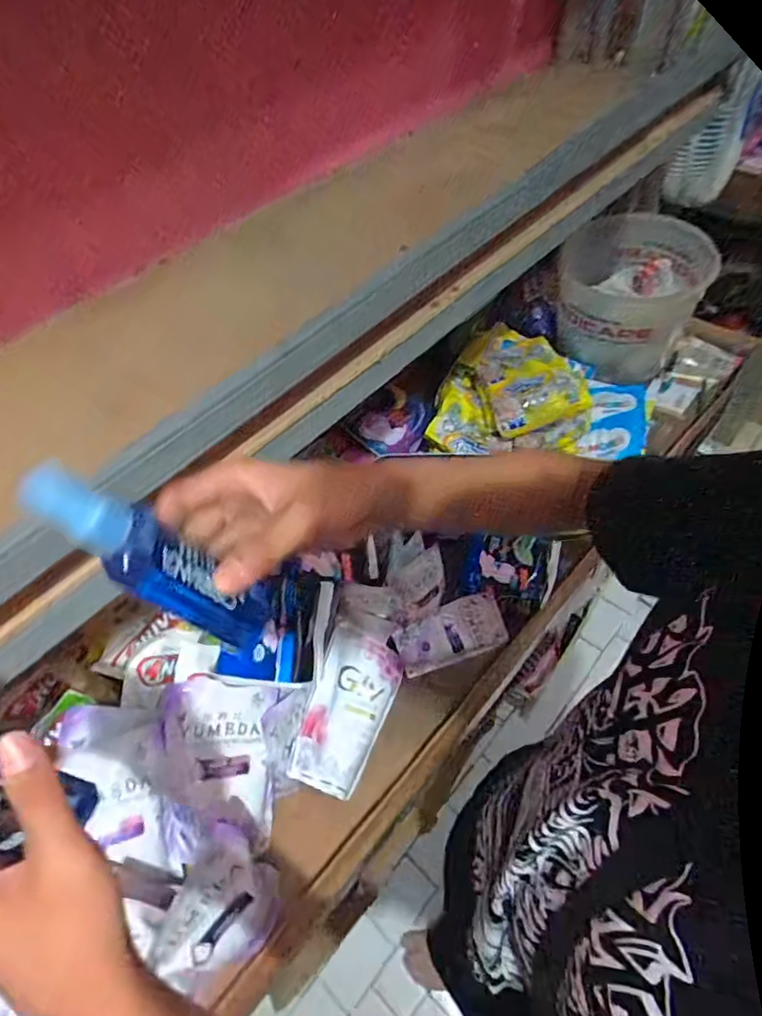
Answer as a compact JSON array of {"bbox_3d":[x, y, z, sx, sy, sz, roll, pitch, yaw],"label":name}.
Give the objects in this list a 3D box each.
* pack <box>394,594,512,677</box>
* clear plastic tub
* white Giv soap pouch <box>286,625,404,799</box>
[{"bbox_3d":[0.096,0.174,0.766,0.151,0.007,0.079,-17,92,-5],"label":"pack"},{"bbox_3d":[0.461,-0.392,1.052,0.246,0.209,0.266,-3,54,4],"label":"clear plastic tub"},{"bbox_3d":[-0.037,0.254,0.693,0.108,0.014,0.189,27,52,-13],"label":"white Giv soap pouch"}]

